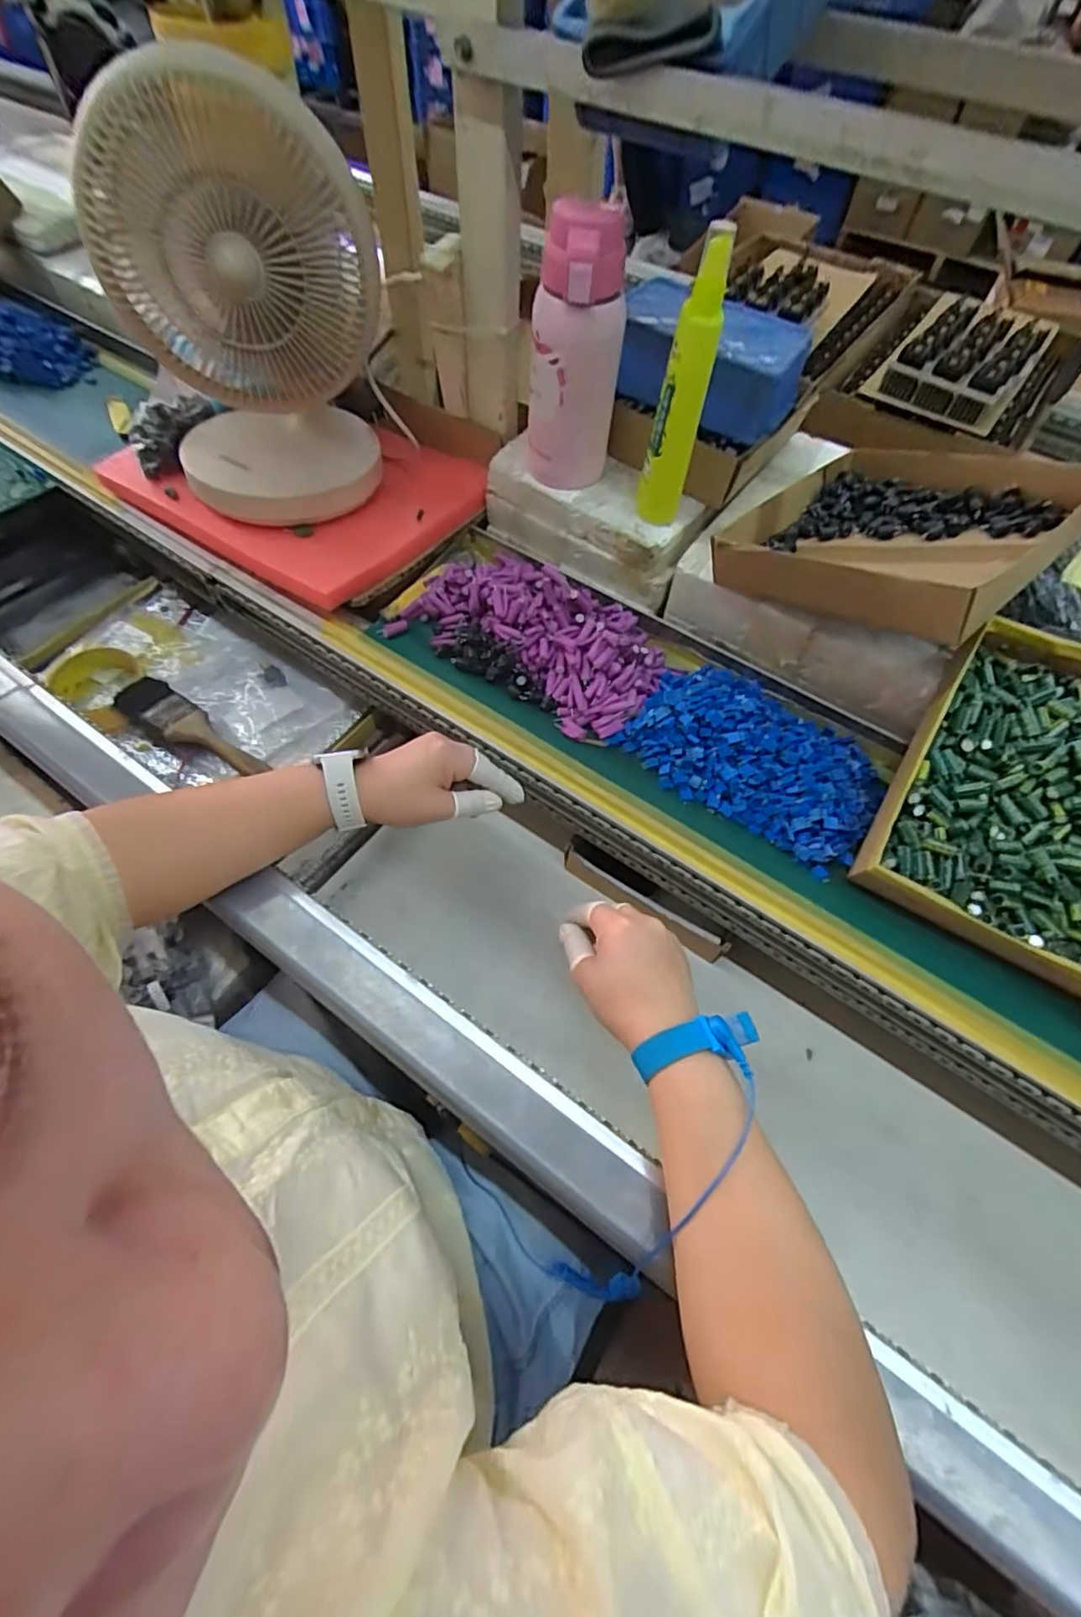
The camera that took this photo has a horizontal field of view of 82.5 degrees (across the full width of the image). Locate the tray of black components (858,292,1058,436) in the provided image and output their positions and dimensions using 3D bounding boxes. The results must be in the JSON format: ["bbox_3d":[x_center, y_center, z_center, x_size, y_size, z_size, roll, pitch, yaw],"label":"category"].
[{"bbox_3d":[0.514,-0.552,0.749,0.151,0.054,0.235,33,64,15],"label":"tray of black components"}]

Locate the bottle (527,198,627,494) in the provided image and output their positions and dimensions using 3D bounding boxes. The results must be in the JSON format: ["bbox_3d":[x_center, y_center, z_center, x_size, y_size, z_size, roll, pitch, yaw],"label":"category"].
[{"bbox_3d":[0.029,-0.393,0.540,0.072,0.204,0.061,-3,61,-4],"label":"bottle"}]

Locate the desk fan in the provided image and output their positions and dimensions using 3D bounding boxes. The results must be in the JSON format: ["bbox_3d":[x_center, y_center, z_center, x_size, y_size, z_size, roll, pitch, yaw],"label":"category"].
[{"bbox_3d":[-0.242,-0.407,0.522,0.201,0.280,0.144,-19,63,-13],"label":"desk fan"}]

